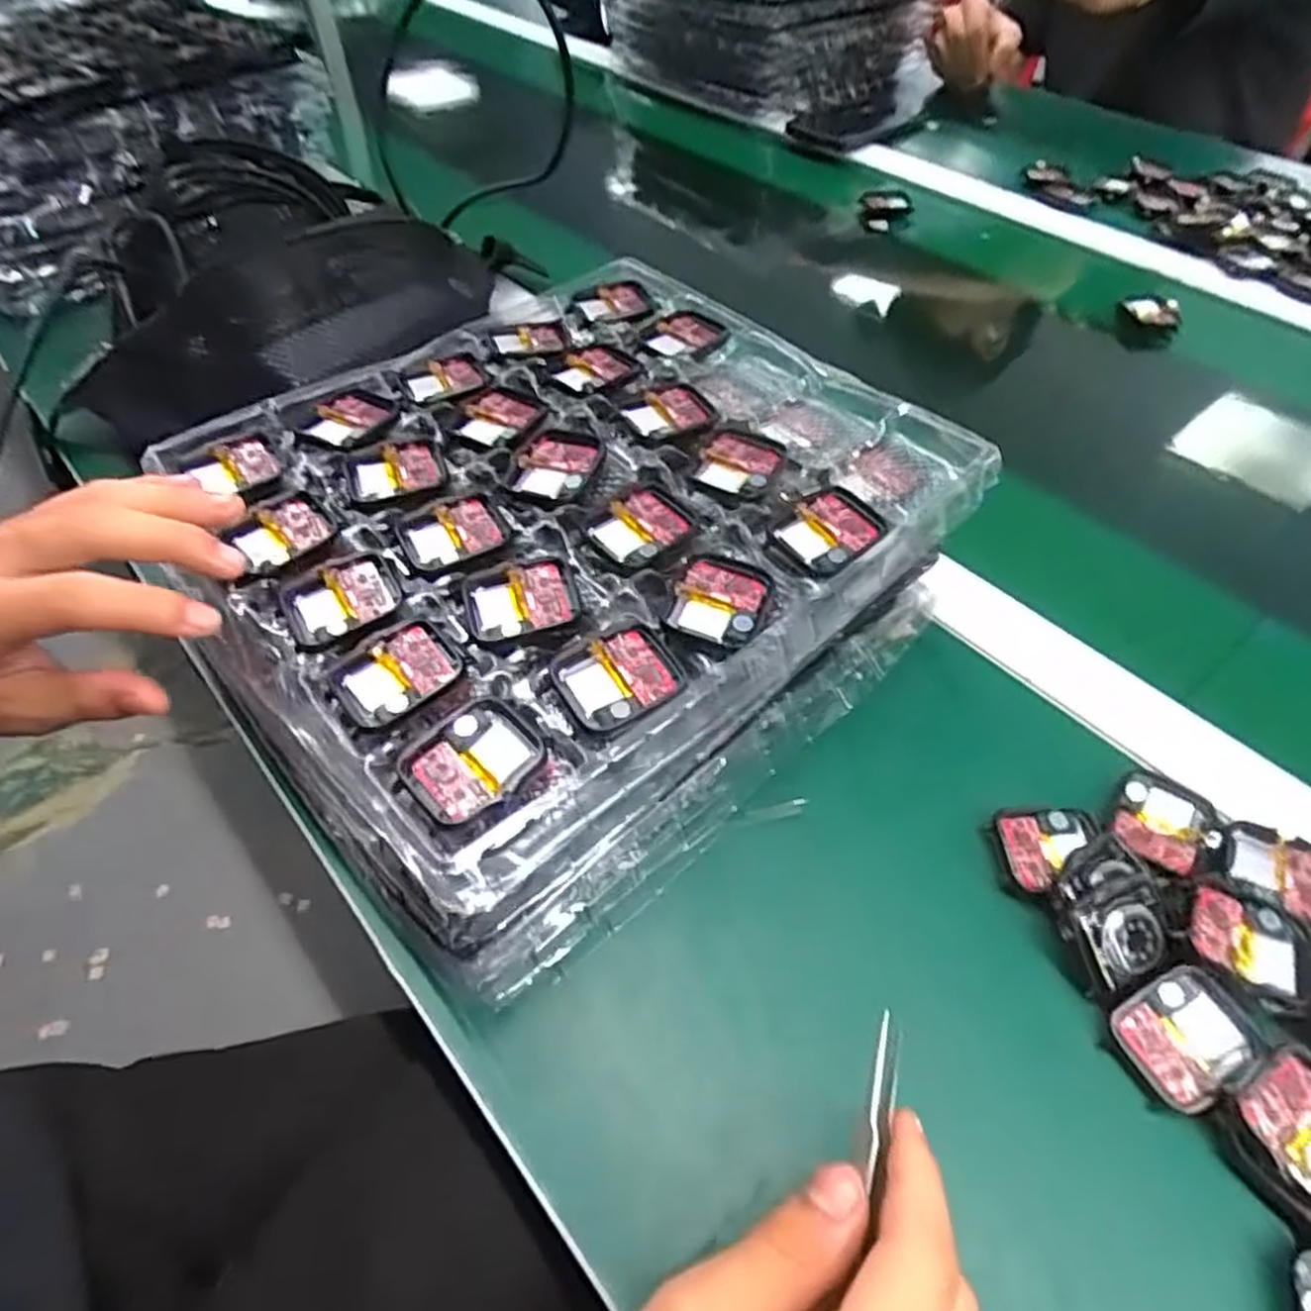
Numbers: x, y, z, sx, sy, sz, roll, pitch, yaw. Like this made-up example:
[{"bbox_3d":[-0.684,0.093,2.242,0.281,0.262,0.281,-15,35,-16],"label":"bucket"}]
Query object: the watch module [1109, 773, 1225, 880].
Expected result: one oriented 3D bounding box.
[{"bbox_3d":[0.212,0.070,0.323,0.037,0.004,0.043,25,56,19],"label":"watch module"}]

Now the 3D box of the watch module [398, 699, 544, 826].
[{"bbox_3d":[-0.060,0.035,0.260,0.042,0.005,0.036,-36,60,-24],"label":"watch module"}]

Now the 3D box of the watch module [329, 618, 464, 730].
[{"bbox_3d":[-0.093,0.006,0.283,0.042,0.009,0.034,-30,58,-21],"label":"watch module"}]

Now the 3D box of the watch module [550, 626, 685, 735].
[{"bbox_3d":[-0.012,0.009,0.280,0.042,0.010,0.037,-27,57,-19],"label":"watch module"}]

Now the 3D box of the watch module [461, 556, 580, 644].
[{"bbox_3d":[-0.051,-0.021,0.299,0.042,0.006,0.038,-13,53,-10],"label":"watch module"}]

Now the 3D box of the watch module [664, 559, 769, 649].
[{"bbox_3d":[0.024,-0.020,0.300,0.034,0.004,0.038,19,55,15],"label":"watch module"}]

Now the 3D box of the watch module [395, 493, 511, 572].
[{"bbox_3d":[-0.083,-0.050,0.324,0.041,0.008,0.035,-25,56,-18],"label":"watch module"}]

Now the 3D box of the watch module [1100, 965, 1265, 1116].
[{"bbox_3d":[0.186,0.134,0.274,0.044,0.016,0.036,-24,56,-17],"label":"watch module"}]

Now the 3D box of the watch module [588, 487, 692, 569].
[{"bbox_3d":[-0.005,-0.053,0.322,0.038,0.007,0.032,-35,60,-24],"label":"watch module"}]

